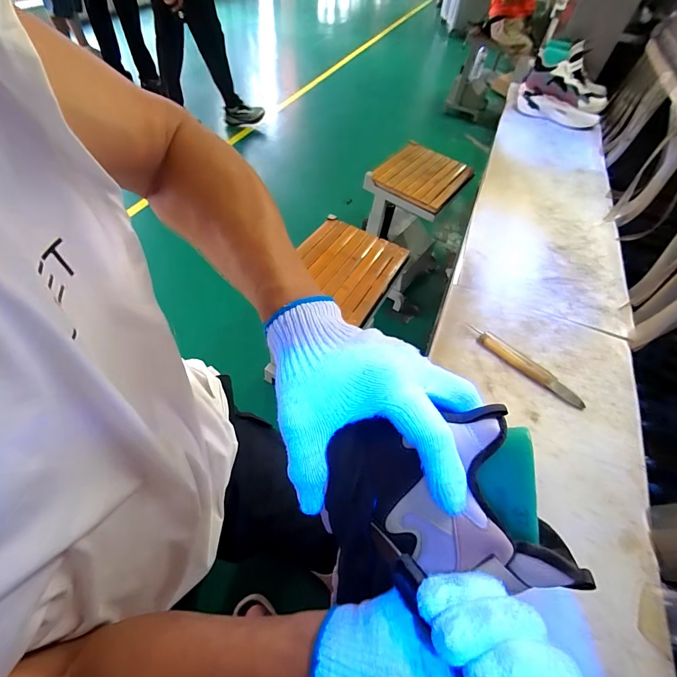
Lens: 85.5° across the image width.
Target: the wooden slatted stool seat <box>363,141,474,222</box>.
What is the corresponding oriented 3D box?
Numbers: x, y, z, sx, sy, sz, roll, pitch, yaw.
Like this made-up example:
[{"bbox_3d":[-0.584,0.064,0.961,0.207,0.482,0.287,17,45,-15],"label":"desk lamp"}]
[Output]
[{"bbox_3d":[0.303,-0.587,1.346,0.292,0.051,0.380,32,56,18],"label":"wooden slatted stool seat"}]

